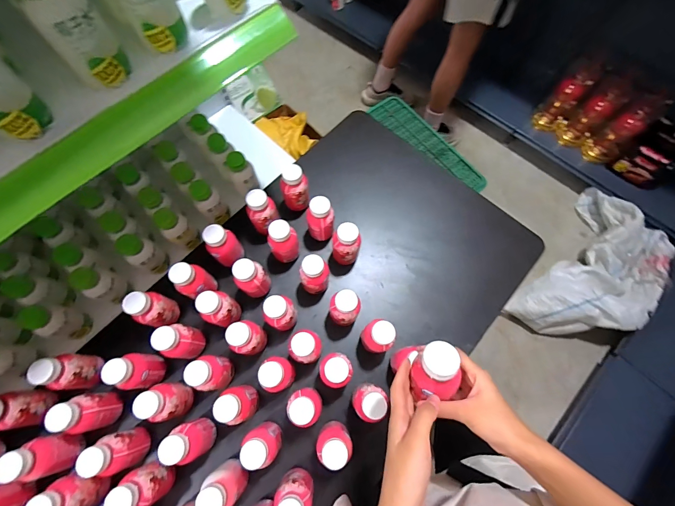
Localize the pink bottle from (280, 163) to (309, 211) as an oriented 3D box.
[{"bbox_3d":[-0.090,-0.142,0.697,0.057,0.107,0.051,-15,71,-6],"label":"pink bottle"}]

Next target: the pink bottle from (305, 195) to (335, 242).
[{"bbox_3d":[-0.036,-0.069,0.672,0.055,0.105,0.049,-5,70,-3],"label":"pink bottle"}]

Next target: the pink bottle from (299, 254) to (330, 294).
[{"bbox_3d":[-0.041,0.041,0.641,0.052,0.120,0.057,0,70,-1],"label":"pink bottle"}]

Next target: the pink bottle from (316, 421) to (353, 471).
[{"bbox_3d":[-0.002,0.317,0.536,0.058,0.123,0.048,-11,71,-5],"label":"pink bottle"}]

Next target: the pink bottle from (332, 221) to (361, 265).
[{"bbox_3d":[0.021,-0.020,0.662,0.054,0.121,0.056,-4,70,-3],"label":"pink bottle"}]

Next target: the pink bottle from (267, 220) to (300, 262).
[{"bbox_3d":[-0.107,-0.026,0.654,0.060,0.112,0.054,-19,72,-8],"label":"pink bottle"}]

